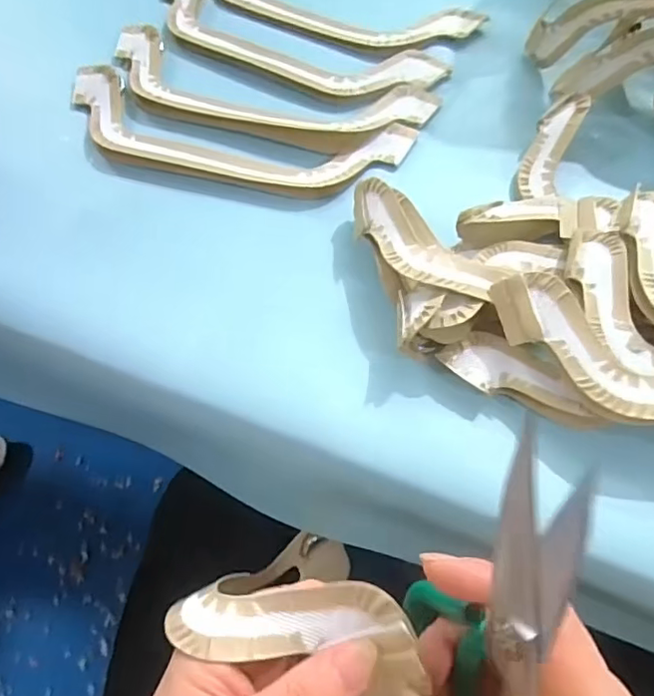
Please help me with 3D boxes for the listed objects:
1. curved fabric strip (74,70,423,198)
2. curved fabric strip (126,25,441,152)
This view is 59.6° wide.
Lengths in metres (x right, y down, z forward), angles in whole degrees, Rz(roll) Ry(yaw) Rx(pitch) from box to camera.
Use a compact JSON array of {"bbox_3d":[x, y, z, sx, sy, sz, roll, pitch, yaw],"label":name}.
[{"bbox_3d":[-0.074,-0.159,0.425,0.263,0.008,0.082,14,64,9],"label":"curved fabric strip"},{"bbox_3d":[-0.052,-0.198,0.442,0.263,0.009,0.085,16,65,10],"label":"curved fabric strip"}]

